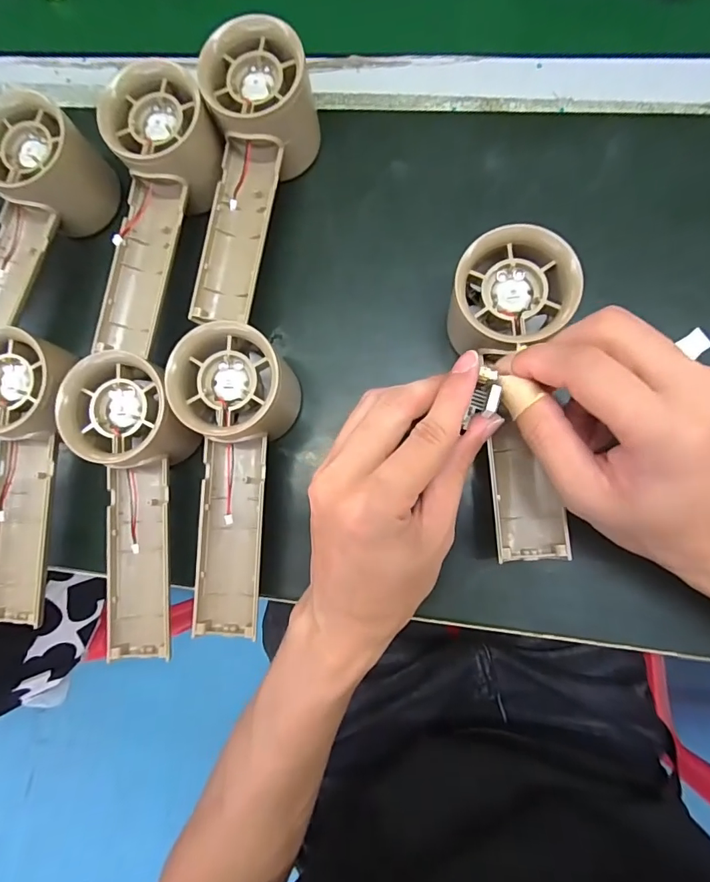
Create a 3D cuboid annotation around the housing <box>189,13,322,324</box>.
[{"bbox_3d":[-0.056,-0.142,0.259,0.055,0.059,0.155,5,84,6],"label":"housing"}]

